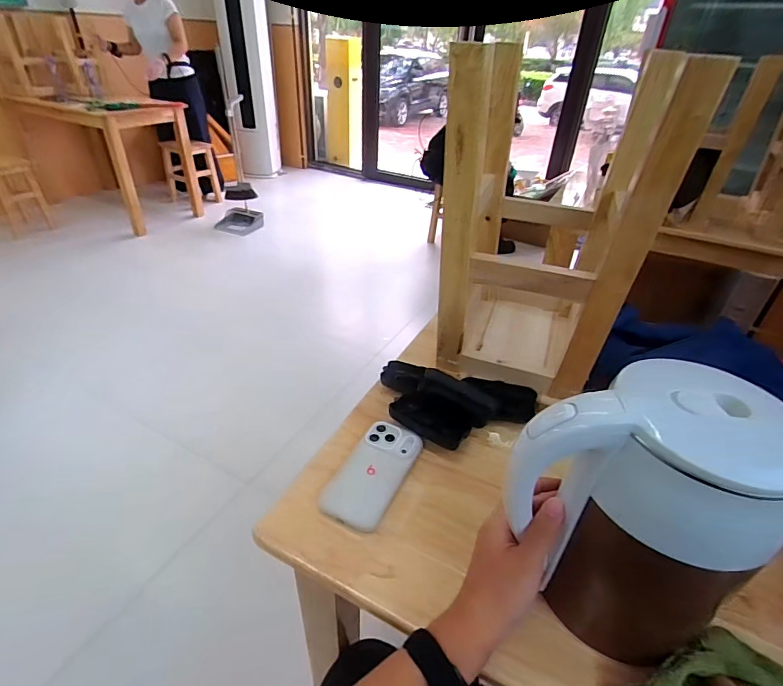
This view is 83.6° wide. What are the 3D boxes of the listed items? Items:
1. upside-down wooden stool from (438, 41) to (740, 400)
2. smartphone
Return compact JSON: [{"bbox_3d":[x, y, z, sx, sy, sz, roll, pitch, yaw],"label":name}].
[{"bbox_3d":[0.209,-0.173,0.644,0.244,0.422,0.290,11,37,11],"label":"upside-down wooden stool"},{"bbox_3d":[-0.021,0.158,0.540,0.075,0.013,0.149,17,38,19],"label":"smartphone"}]

